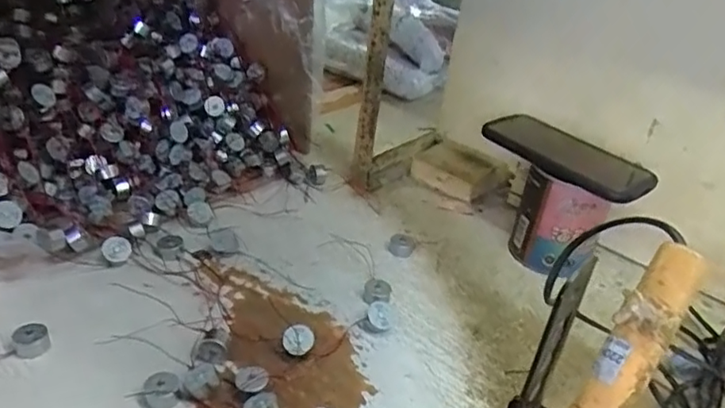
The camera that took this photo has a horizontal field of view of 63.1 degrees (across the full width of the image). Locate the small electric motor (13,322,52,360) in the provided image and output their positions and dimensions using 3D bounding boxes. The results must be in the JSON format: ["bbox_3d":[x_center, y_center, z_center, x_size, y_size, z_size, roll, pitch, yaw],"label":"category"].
[{"bbox_3d":[-0.245,0.100,0.437,0.023,0.012,0.023,-14,37,-31],"label":"small electric motor"}]

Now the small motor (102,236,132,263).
[{"bbox_3d":[-0.220,0.042,0.529,0.024,0.008,0.025,-5,65,-30],"label":"small motor"}]

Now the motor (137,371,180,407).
[{"bbox_3d":[-0.141,0.129,0.409,0.025,0.013,0.027,0,32,-12],"label":"motor"}]

